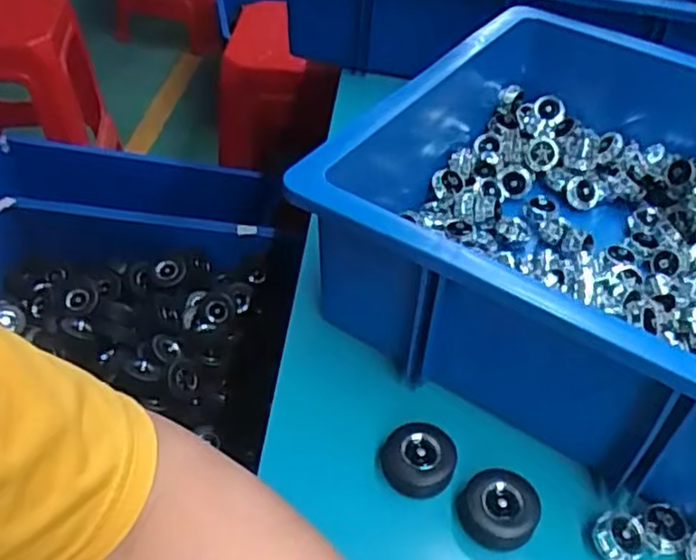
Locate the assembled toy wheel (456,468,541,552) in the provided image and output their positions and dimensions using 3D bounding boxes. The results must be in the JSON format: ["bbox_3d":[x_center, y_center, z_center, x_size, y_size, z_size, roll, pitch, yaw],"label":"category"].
[{"bbox_3d":[0.076,0.116,0.355,0.038,0.018,0.036,1,44,-1],"label":"assembled toy wheel"}]

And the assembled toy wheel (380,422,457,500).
[{"bbox_3d":[0.037,0.094,0.373,0.038,0.015,0.037,1,44,-1],"label":"assembled toy wheel"}]

